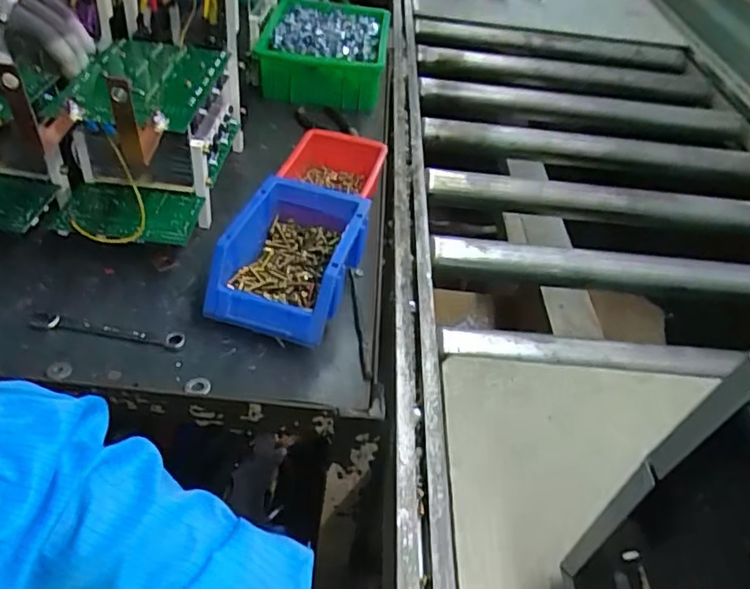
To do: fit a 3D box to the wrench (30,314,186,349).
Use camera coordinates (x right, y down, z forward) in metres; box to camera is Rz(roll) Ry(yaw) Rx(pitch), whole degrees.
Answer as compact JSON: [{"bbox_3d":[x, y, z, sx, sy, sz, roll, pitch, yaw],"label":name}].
[{"bbox_3d":[-0.228,0.031,0.512,0.130,0.011,0.014,8,43,0],"label":"wrench"}]

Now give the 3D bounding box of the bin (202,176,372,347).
[{"bbox_3d":[-0.074,-0.031,0.549,0.106,0.078,0.149,15,43,8],"label":"bin"}]

